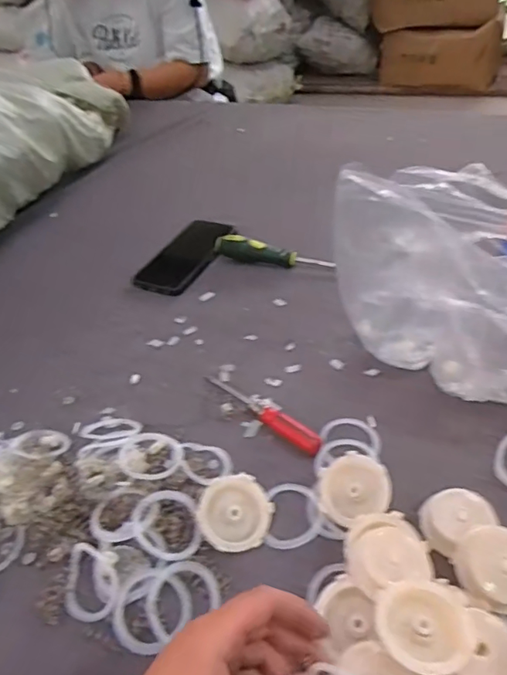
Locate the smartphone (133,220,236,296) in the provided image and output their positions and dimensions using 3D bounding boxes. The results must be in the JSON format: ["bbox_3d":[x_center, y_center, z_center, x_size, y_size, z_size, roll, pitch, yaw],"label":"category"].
[{"bbox_3d":[-0.086,-0.113,0.688,0.069,0.011,0.157,27,56,18],"label":"smartphone"}]

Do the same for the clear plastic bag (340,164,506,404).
[{"bbox_3d":[0.217,-0.044,0.449,0.184,0.176,0.230,-30,46,-25],"label":"clear plastic bag"}]

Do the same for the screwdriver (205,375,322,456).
[{"bbox_3d":[0.004,0.068,0.477,0.144,0.017,0.024,30,53,34],"label":"screwdriver"}]

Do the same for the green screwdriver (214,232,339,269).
[{"bbox_3d":[0.023,-0.110,0.656,0.155,0.028,0.028,8,43,16],"label":"green screwdriver"}]

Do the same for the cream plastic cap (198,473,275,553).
[{"bbox_3d":[-0.015,0.136,0.388,0.054,0.014,0.053,7,61,-13],"label":"cream plastic cap"}]

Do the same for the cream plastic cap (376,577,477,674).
[{"bbox_3d":[0.101,0.170,0.299,0.053,0.012,0.048,0,42,9],"label":"cream plastic cap"}]

